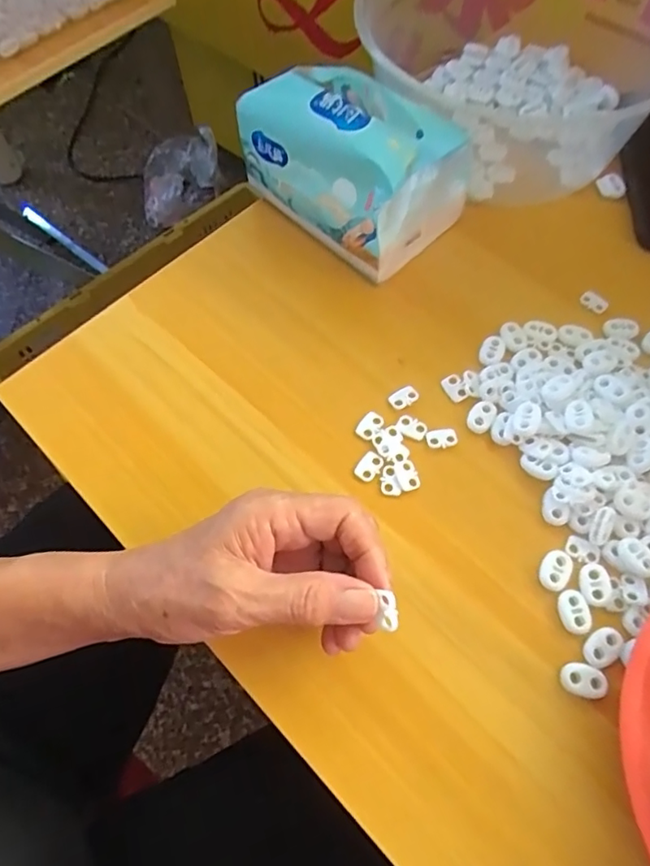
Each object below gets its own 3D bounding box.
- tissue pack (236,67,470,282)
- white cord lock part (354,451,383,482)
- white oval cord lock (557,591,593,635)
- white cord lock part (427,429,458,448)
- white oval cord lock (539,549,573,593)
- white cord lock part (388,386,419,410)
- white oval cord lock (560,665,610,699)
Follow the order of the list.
[{"bbox_3d":[0.022,-0.196,0.391,0.142,0.088,0.105,41,72,19],"label":"tissue pack"},{"bbox_3d":[0.027,0.020,0.332,0.012,0.004,0.019,36,71,17],"label":"white cord lock part"},{"bbox_3d":[0.134,0.095,0.292,0.015,0.004,0.022,-13,65,-4],"label":"white oval cord lock"},{"bbox_3d":[0.072,0.003,0.338,0.018,0.004,0.012,-12,65,-4],"label":"white cord lock part"},{"bbox_3d":[0.128,0.075,0.302,0.015,0.004,0.023,30,69,15],"label":"white oval cord lock"},{"bbox_3d":[0.051,-0.023,0.351,0.018,0.004,0.012,-33,68,-13],"label":"white cord lock part"},{"bbox_3d":[0.132,0.126,0.279,0.022,0.007,0.014,12,66,7],"label":"white oval cord lock"}]

